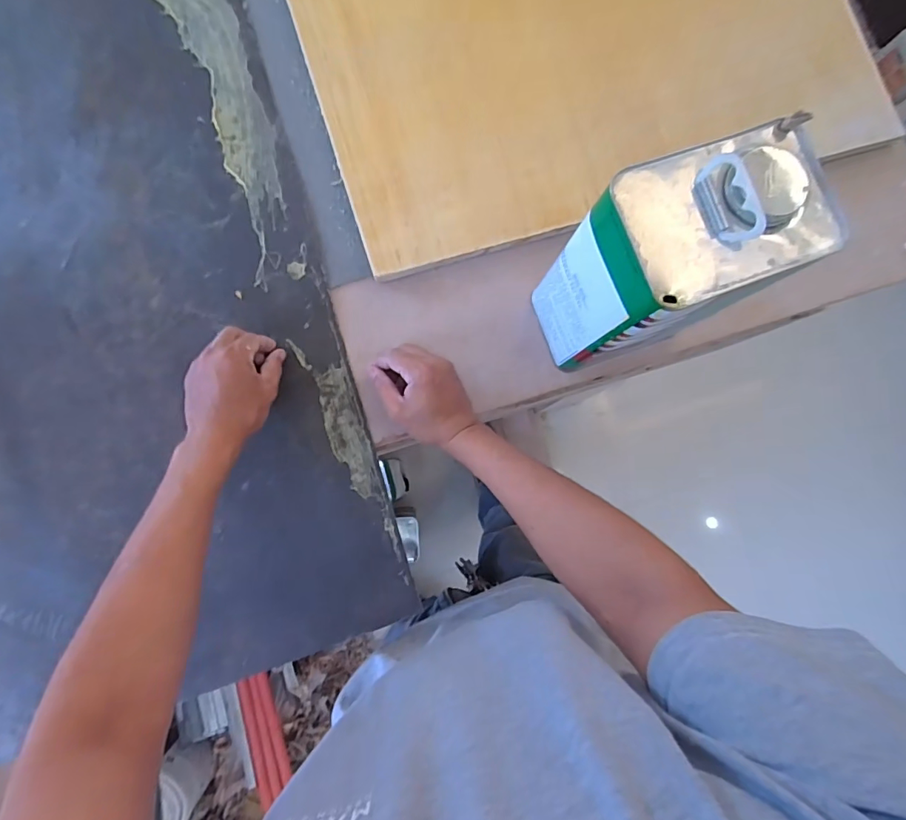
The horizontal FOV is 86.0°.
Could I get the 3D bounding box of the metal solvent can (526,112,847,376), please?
[{"bbox_3d":[0.186,-0.130,0.443,0.161,0.217,0.109,-23,87,-7],"label":"metal solvent can"}]

